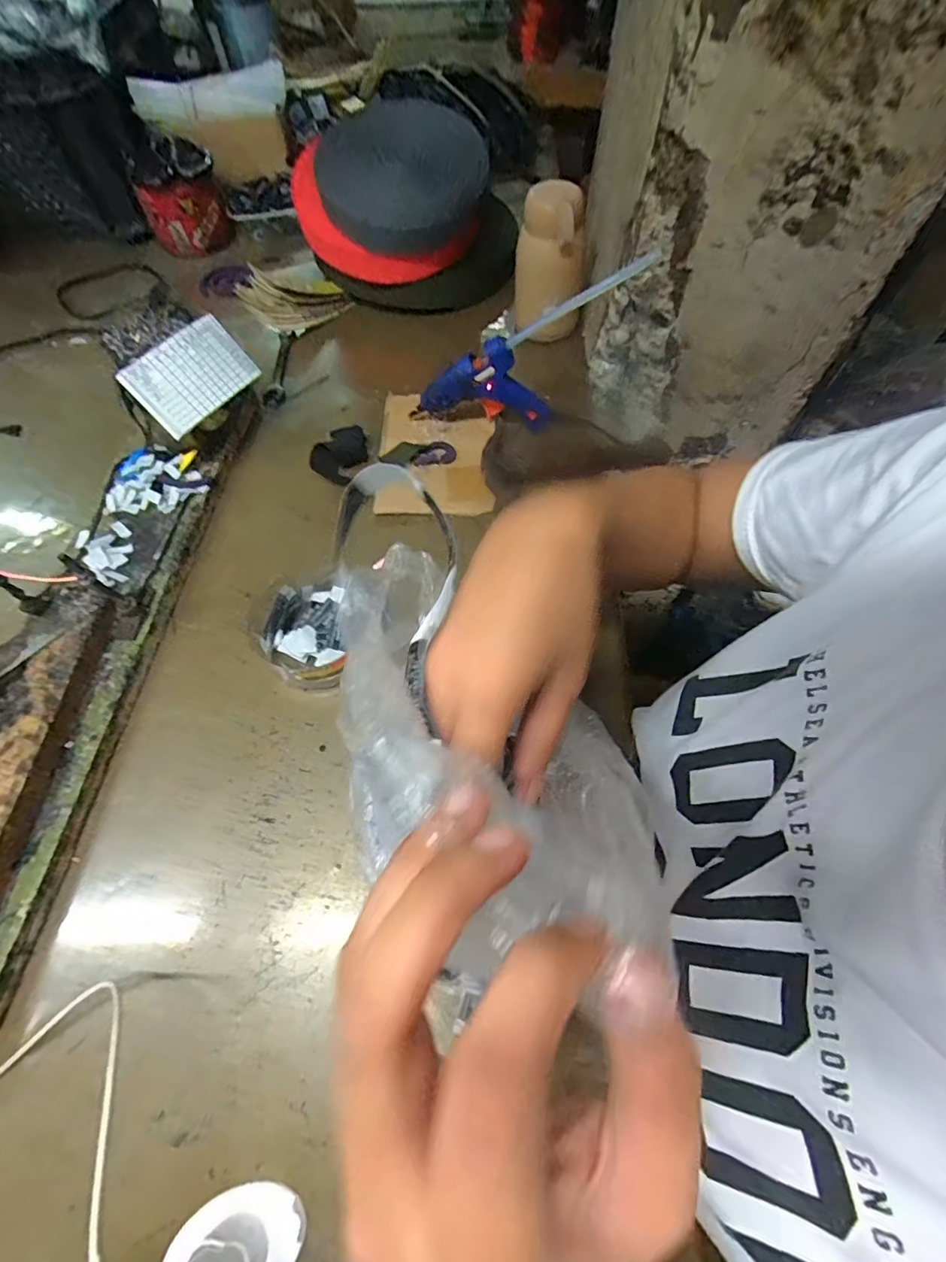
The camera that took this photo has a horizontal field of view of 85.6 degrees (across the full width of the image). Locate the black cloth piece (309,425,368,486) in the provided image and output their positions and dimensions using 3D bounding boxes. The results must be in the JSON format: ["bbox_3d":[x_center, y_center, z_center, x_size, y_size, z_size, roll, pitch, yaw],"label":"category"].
[{"bbox_3d":[-0.132,-0.181,0.508,0.044,0.035,0.066,17,64,10],"label":"black cloth piece"}]

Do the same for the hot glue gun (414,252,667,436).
[{"bbox_3d":[0.059,-0.251,0.480,0.242,0.105,0.029,-22,55,34],"label":"hot glue gun"}]

